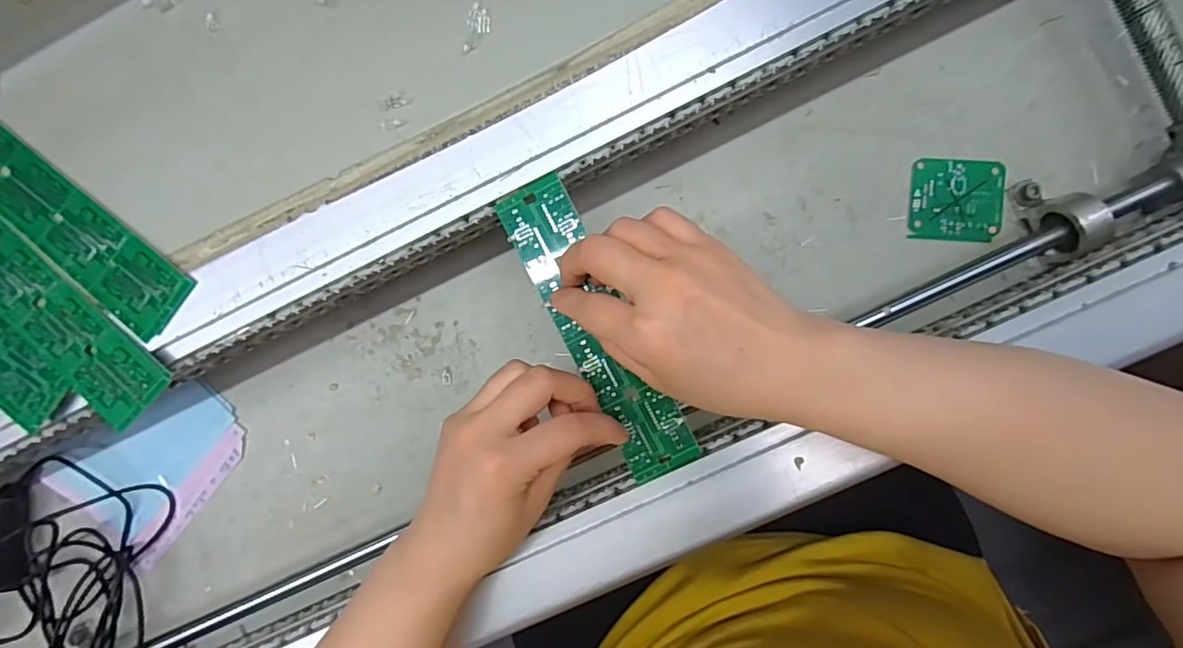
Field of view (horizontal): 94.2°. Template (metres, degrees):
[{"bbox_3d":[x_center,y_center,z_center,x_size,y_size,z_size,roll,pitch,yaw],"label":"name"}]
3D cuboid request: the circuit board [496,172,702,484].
[{"bbox_3d":[0.003,0.002,0.323,0.042,0.005,0.183,-27,89,4],"label":"circuit board"}]

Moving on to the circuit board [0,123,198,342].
[{"bbox_3d":[-0.319,-0.063,0.330,0.179,0.004,0.048,38,94,2],"label":"circuit board"}]

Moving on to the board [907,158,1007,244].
[{"bbox_3d":[0.270,-0.090,0.406,0.066,0.005,0.059,4,91,4],"label":"board"}]

